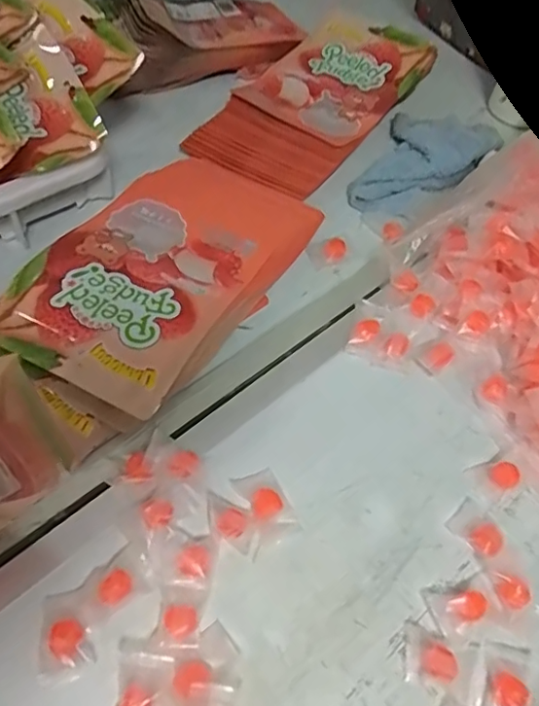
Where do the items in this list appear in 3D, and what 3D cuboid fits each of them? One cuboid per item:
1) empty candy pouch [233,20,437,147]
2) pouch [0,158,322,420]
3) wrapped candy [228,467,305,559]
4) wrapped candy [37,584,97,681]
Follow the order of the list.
[{"bbox_3d":[0.085,-0.340,0.670,0.160,0.033,0.216,38,61,18],"label":"empty candy pouch"},{"bbox_3d":[-0.093,-0.084,0.488,0.164,0.018,0.268,28,55,12],"label":"pouch"},{"bbox_3d":[-0.004,0.110,0.394,0.038,0.011,0.056,-20,61,-17],"label":"wrapped candy"},{"bbox_3d":[-0.126,0.172,0.339,0.032,0.011,0.050,-13,60,-13],"label":"wrapped candy"}]

